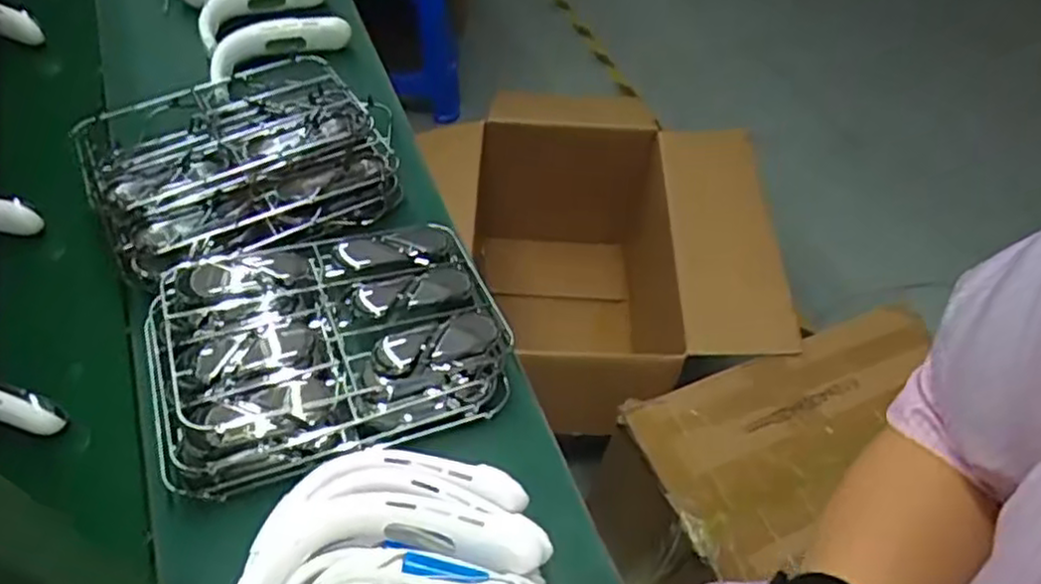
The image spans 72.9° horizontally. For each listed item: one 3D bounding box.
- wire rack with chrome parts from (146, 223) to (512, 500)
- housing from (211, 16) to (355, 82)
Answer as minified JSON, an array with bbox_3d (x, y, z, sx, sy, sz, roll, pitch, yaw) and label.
[{"bbox_3d":[-0.201,0.043,0.738,0.350,0.052,0.272,-13,57,-14],"label":"wire rack with chrome parts"},{"bbox_3d":[-0.371,-0.367,1.053,0.221,0.051,0.102,-38,66,-27],"label":"housing"}]

